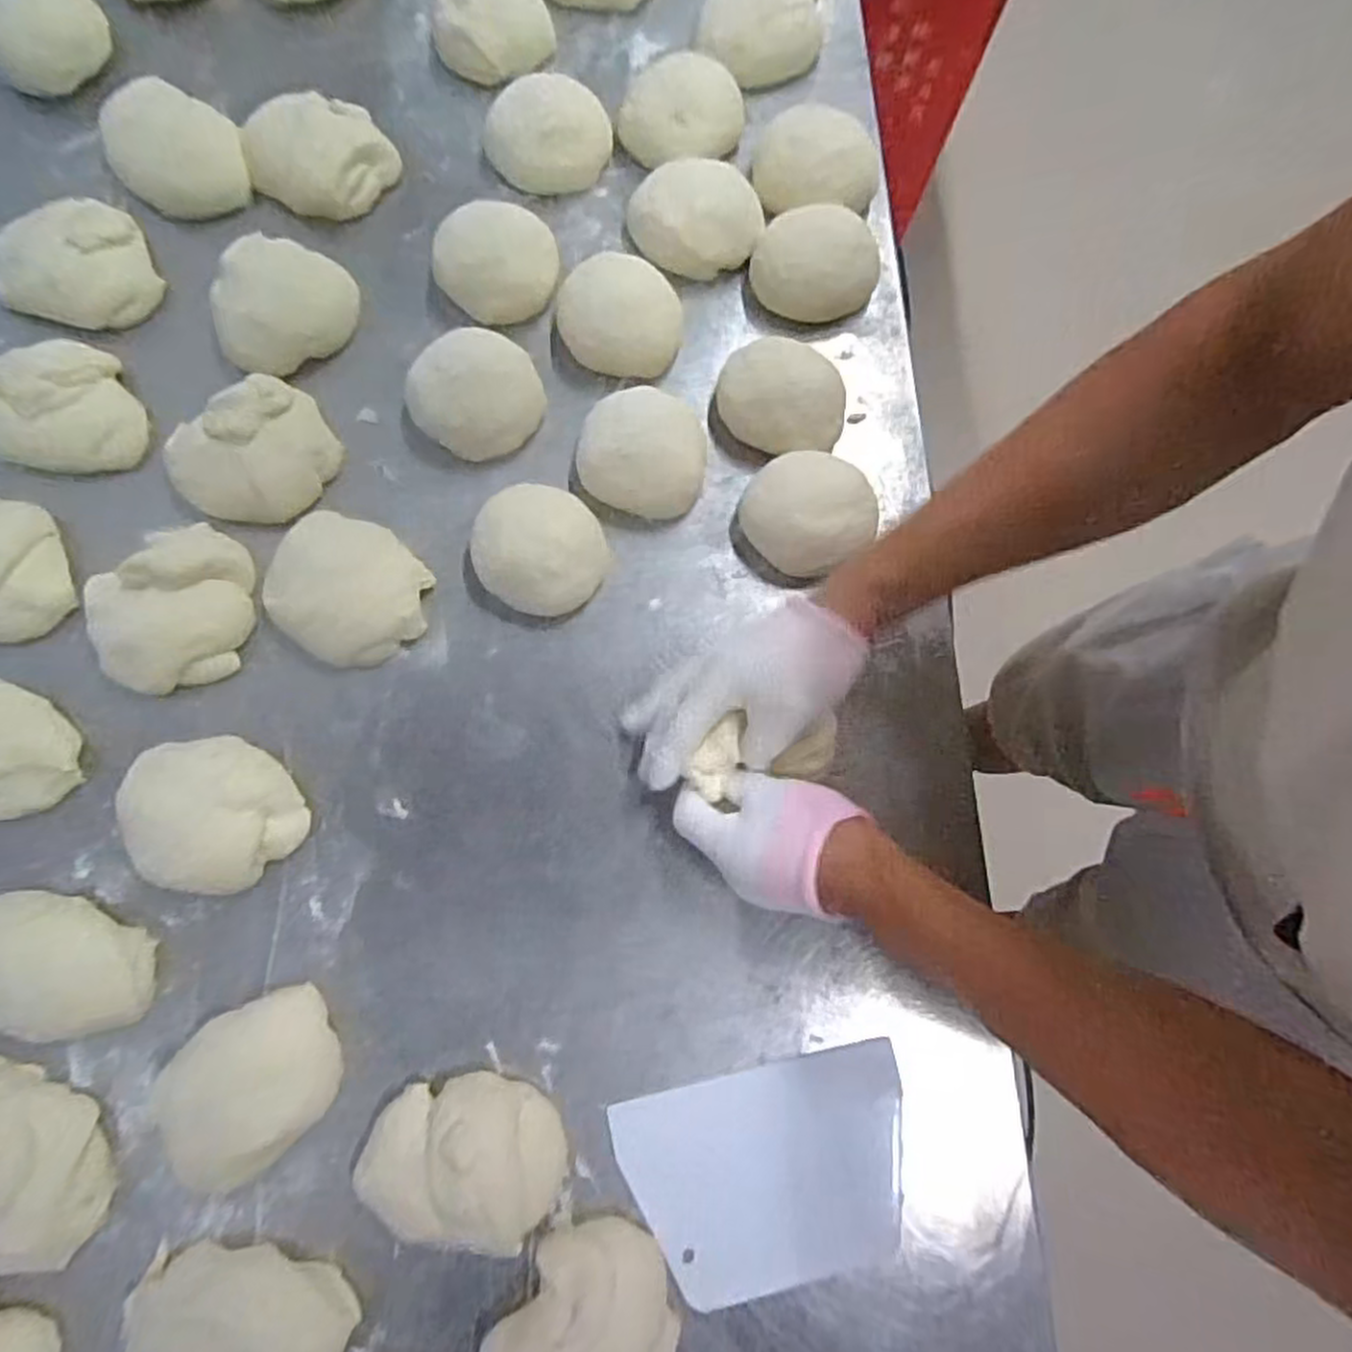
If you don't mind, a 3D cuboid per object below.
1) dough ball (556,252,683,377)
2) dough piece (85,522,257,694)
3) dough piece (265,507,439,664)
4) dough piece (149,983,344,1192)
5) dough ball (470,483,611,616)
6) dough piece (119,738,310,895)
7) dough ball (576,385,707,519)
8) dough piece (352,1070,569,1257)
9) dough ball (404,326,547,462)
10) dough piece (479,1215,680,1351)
[{"bbox_3d":[-0.042,-0.278,0.574,0.093,0.039,0.087,3,79,-2],"label":"dough ball"},{"bbox_3d":[-0.353,-0.049,0.524,0.116,0.043,0.109,-35,78,-10],"label":"dough piece"},{"bbox_3d":[-0.232,-0.063,0.525,0.108,0.048,0.095,35,77,8],"label":"dough piece"},{"bbox_3d":[-0.269,0.258,0.467,0.117,0.037,0.092,-37,83,-9],"label":"dough piece"},{"bbox_3d":[-0.097,-0.089,0.531,0.090,0.057,0.091,0,75,-1],"label":"dough ball"},{"bbox_3d":[-0.311,0.087,0.496,0.093,0.032,0.108,-38,79,-10],"label":"dough piece"},{"bbox_3d":[-0.022,-0.169,0.551,0.089,0.046,0.095,0,75,-1],"label":"dough ball"},{"bbox_3d":[-0.131,0.301,0.460,0.121,0.039,0.097,19,79,1],"label":"dough piece"},{"bbox_3d":[-0.153,-0.215,0.571,0.097,0.051,0.097,0,75,-1],"label":"dough ball"},{"bbox_3d":[-0.054,0.386,0.435,0.107,0.058,0.108,0,75,-1],"label":"dough piece"}]

